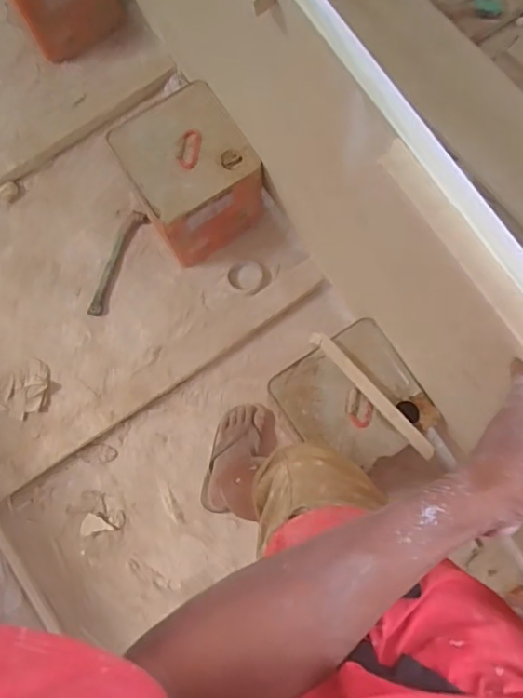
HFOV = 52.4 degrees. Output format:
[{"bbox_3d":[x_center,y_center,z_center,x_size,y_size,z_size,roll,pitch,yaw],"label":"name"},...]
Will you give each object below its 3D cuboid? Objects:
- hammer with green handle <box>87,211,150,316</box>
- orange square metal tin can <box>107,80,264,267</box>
[{"bbox_3d":[-0.344,-0.203,1.251,0.048,0.024,0.263,24,81,5],"label":"hammer with green handle"},{"bbox_3d":[-0.153,-0.366,1.146,0.236,0.215,0.240,-34,80,-6],"label":"orange square metal tin can"}]

